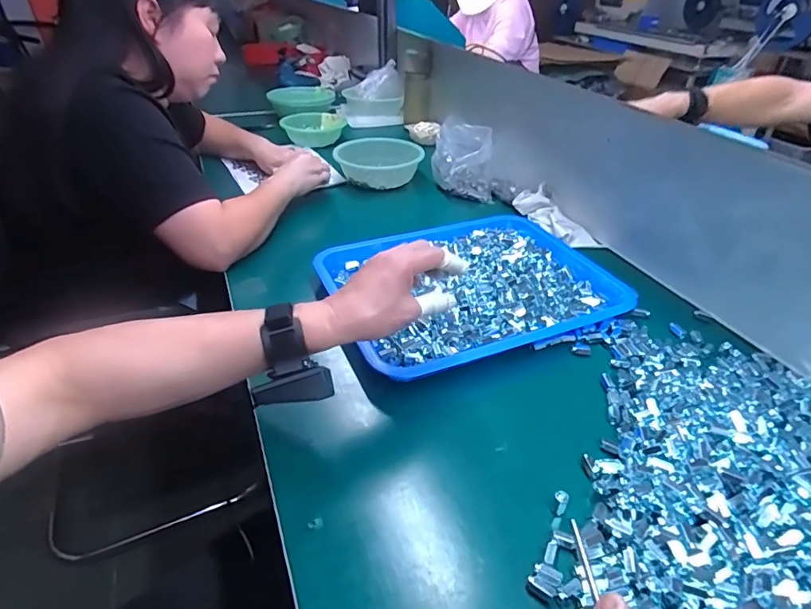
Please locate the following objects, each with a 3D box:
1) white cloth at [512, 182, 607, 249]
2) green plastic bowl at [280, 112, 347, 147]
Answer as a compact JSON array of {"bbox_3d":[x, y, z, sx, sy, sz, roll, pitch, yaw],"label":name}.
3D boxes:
[{"bbox_3d":[0.268,-0.158,0.881,0.080,0.039,0.181,-13,38,-20],"label":"white cloth"},{"bbox_3d":[-0.237,-0.455,1.267,0.159,0.055,0.149,0,36,-3],"label":"green plastic bowl"}]

